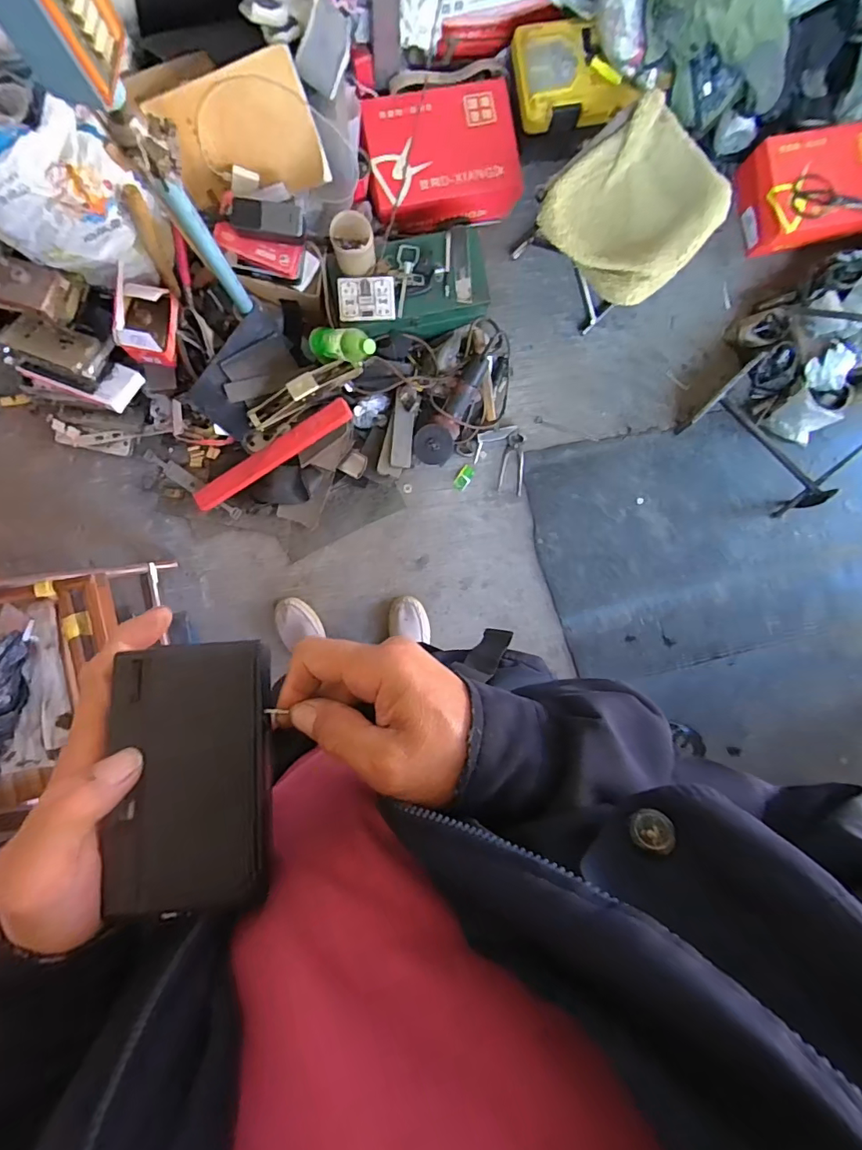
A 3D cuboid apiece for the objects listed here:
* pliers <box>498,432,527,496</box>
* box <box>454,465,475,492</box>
[{"bbox_3d":[0.217,-0.292,1.343,0.060,0.023,0.155,5,92,-4],"label":"pliers"},{"bbox_3d":[0.086,-0.252,1.326,0.034,0.013,0.063,31,90,-5],"label":"box"}]

